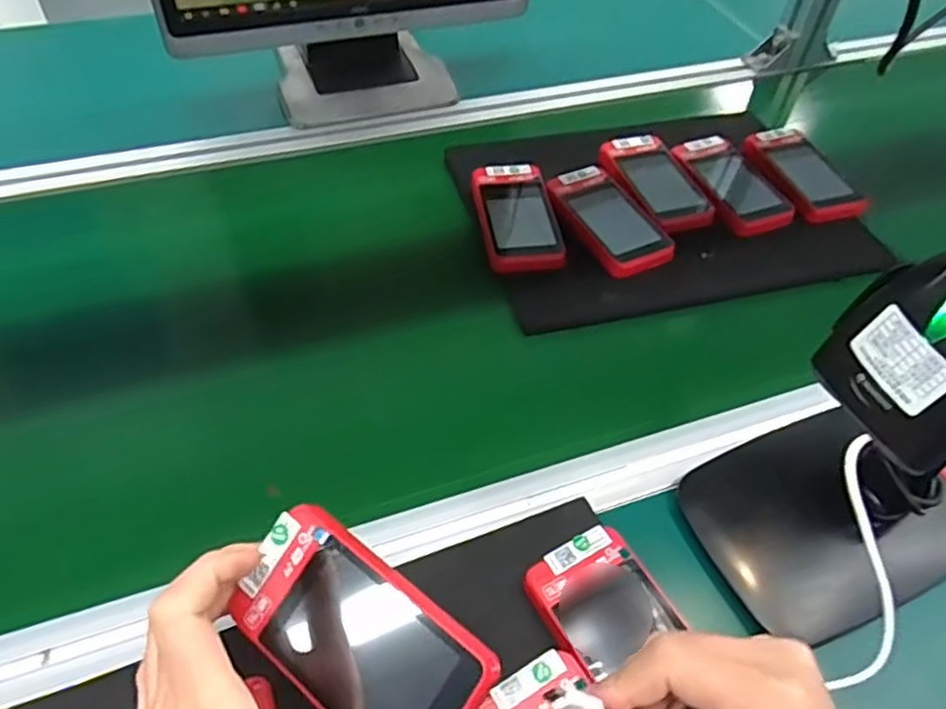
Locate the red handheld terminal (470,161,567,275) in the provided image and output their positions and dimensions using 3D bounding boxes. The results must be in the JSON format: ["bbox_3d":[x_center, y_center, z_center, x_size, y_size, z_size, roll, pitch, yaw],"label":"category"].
[{"bbox_3d":[0.037,-0.119,0.603,0.065,0.026,0.125,-6,54,-8],"label":"red handheld terminal"}]

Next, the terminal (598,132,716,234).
[{"bbox_3d":[0.168,-0.160,0.635,0.068,0.016,0.128,-15,55,-14],"label":"terminal"}]

